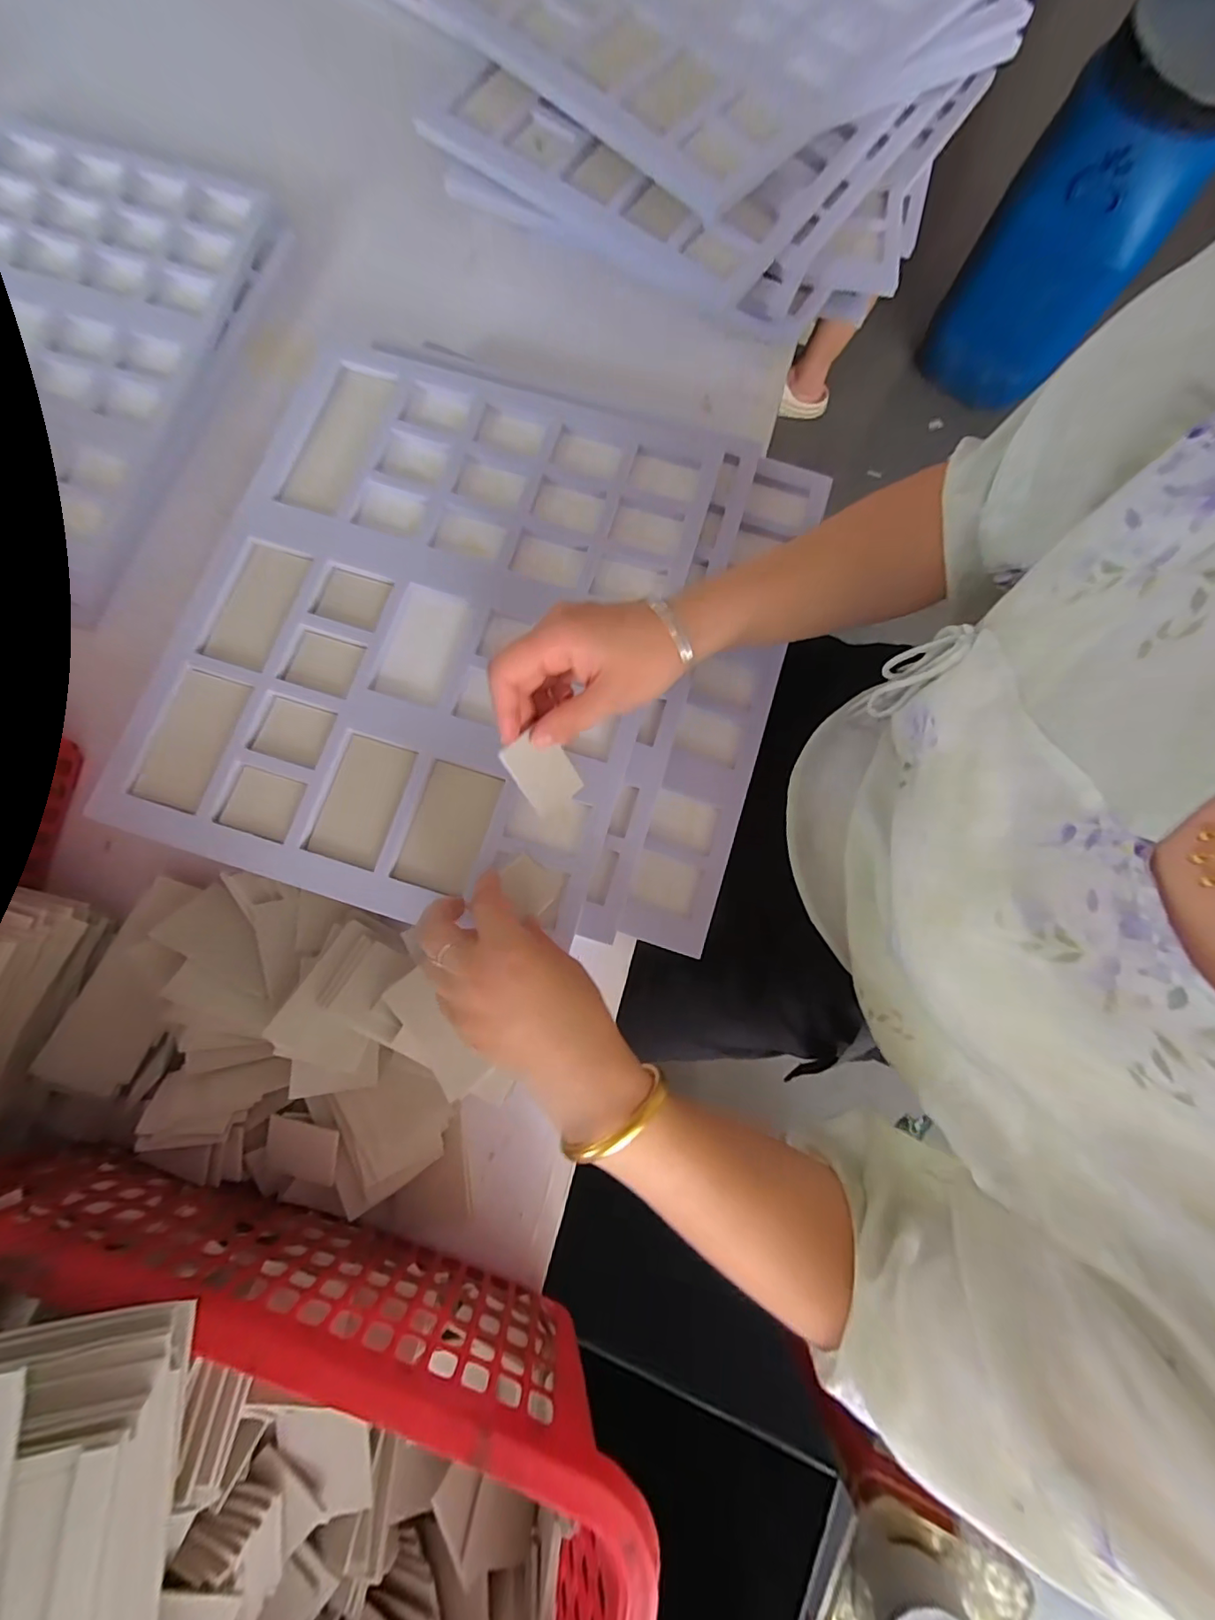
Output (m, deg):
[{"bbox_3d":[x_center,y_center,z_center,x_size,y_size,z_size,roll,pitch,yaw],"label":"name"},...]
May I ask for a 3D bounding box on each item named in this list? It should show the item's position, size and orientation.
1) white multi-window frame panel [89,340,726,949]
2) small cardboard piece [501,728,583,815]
[{"bbox_3d":[-0.138,-0.147,0.398,0.345,0.013,0.420,17,80,1],"label":"white multi-window frame panel"},{"bbox_3d":[-0.040,-0.025,0.330,0.038,0.004,0.051,-42,116,-24],"label":"small cardboard piece"}]

